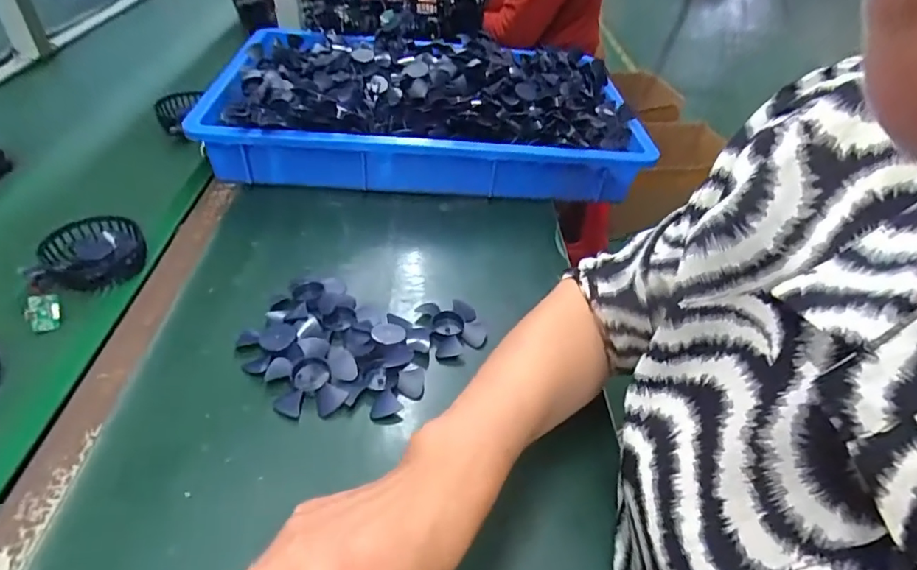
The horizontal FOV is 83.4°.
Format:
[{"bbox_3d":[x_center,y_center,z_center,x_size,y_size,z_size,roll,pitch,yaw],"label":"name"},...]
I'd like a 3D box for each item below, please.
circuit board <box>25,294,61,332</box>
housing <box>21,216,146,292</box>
[{"bbox_3d":[-0.374,0.025,0.464,0.026,0.007,0.033,-10,76,-23],"label":"circuit board"},{"bbox_3d":[-0.368,-0.033,0.519,0.091,0.026,0.088,-9,43,-17],"label":"housing"}]

